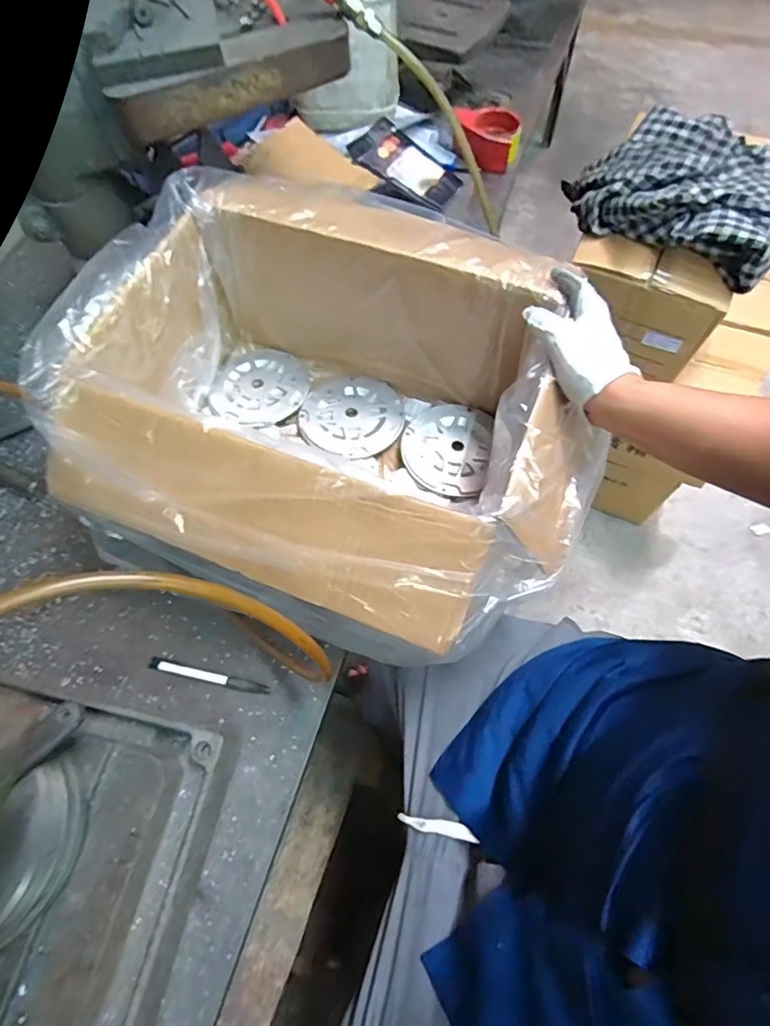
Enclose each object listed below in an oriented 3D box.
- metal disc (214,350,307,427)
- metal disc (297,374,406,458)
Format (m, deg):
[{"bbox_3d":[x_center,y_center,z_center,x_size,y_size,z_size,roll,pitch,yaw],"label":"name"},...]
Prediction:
[{"bbox_3d":[-0.170,-0.174,0.719,0.126,0.011,0.126,-1,65,3],"label":"metal disc"},{"bbox_3d":[-0.042,-0.133,0.700,0.133,0.016,0.131,-1,65,3],"label":"metal disc"}]

